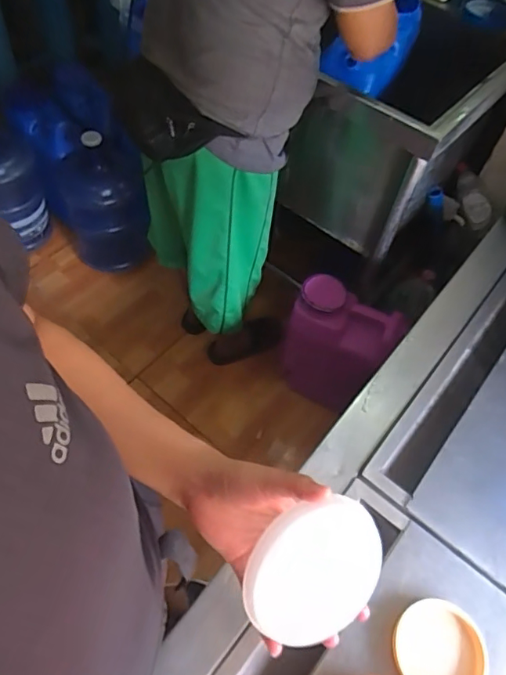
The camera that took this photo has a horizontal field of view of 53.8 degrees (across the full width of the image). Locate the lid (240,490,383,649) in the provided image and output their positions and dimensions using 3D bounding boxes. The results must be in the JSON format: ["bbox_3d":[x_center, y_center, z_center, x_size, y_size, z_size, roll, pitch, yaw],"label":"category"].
[{"bbox_3d":[0.049,0.168,0.361,0.100,0.010,0.105,21,88,-21],"label":"lid"}]

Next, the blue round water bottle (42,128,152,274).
[{"bbox_3d":[-0.500,-0.440,1.621,0.274,0.408,0.268,2,57,-3],"label":"blue round water bottle"}]

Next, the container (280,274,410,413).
[{"bbox_3d":[0.228,0.041,1.432,0.284,0.410,0.152,28,59,13],"label":"container"}]

